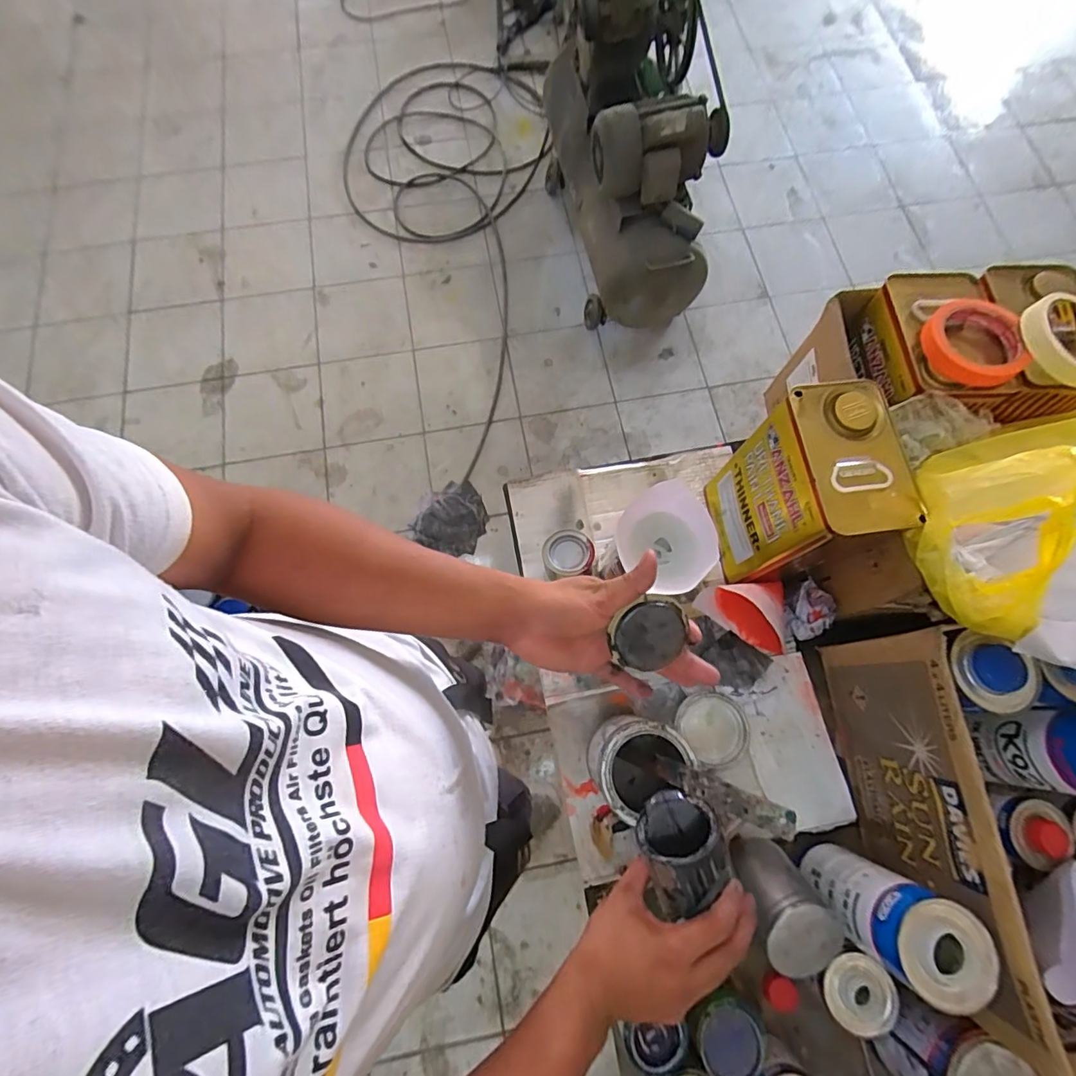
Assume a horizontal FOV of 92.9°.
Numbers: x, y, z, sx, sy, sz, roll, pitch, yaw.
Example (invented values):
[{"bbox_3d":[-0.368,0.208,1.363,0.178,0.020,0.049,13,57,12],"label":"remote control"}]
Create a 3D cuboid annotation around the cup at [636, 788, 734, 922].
[{"bbox_3d":[0.133,0.276,0.452,0.076,0.076,0.071,-18,94,24],"label":"cup"}]

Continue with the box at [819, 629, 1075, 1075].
[{"bbox_3d":[0.585,0.289,0.548,0.382,0.209,0.355,-2,73,-1],"label":"box"}]

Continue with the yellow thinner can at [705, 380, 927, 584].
[{"bbox_3d":[0.313,-0.046,0.630,0.120,0.242,0.165,-5,73,-2],"label":"yellow thinner can"}]

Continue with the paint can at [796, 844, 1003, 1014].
[{"bbox_3d":[0.351,0.385,0.524,0.081,0.176,0.080,0,73,0],"label":"paint can"}]

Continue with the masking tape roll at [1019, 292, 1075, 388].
[{"bbox_3d":[0.556,-0.207,0.533,0.096,0.029,0.096,0,73,0],"label":"masking tape roll"}]

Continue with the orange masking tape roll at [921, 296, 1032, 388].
[{"bbox_3d":[0.457,-0.204,0.537,0.090,0.026,0.095,0,73,0],"label":"orange masking tape roll"}]

